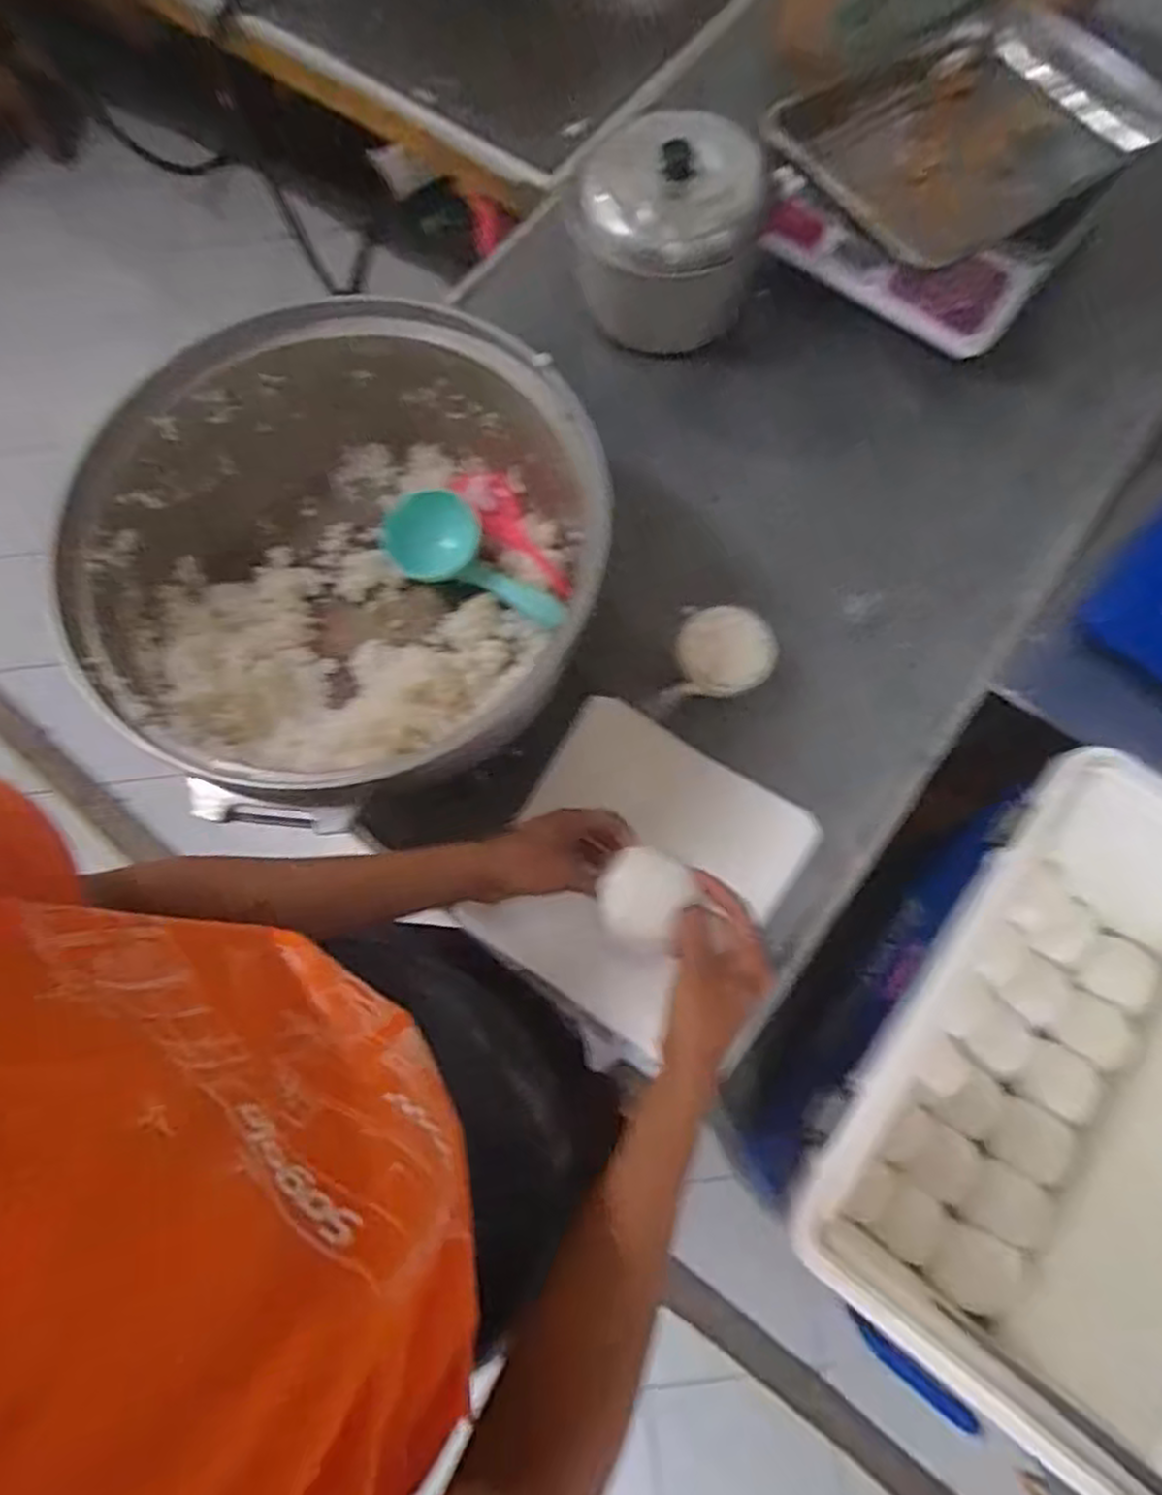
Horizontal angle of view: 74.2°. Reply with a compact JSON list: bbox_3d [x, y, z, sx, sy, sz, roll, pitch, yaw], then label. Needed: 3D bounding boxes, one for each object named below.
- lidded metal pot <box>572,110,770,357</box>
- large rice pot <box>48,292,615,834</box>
[{"bbox_3d":[0.106,-0.598,0.882,0.193,0.163,0.214,11,74,6],"label":"lidded metal pot"},{"bbox_3d":[-0.240,-0.176,0.744,0.391,0.181,0.464,26,76,9],"label":"large rice pot"}]

